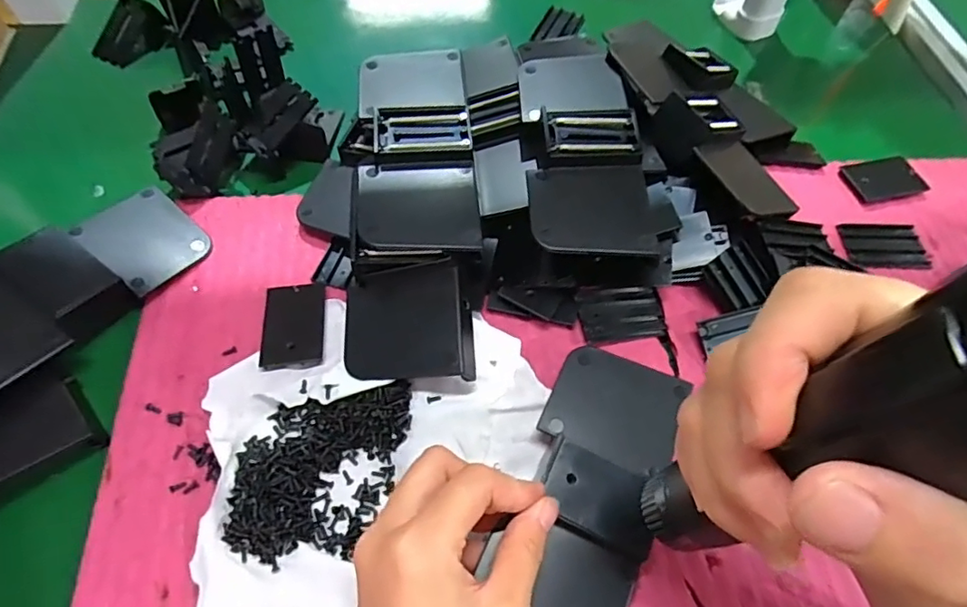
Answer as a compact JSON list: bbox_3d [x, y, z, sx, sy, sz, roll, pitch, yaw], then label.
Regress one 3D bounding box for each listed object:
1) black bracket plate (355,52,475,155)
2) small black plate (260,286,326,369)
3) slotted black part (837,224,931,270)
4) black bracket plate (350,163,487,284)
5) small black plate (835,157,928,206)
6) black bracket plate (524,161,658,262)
[{"bbox_3d":[-0.045,-0.135,0.369,0.068,0.009,0.097,-4,59,-5],"label":"black bracket plate"},{"bbox_3d":[-0.113,0.012,0.338,0.035,0.005,0.054,-5,60,-6],"label":"small black plate"},{"bbox_3d":[0.280,-0.041,0.397,0.054,0.007,0.036,6,59,1],"label":"slotted black part"},{"bbox_3d":[-0.039,-0.053,0.333,0.073,0.012,0.065,-5,70,-3],"label":"black bracket plate"},{"bbox_3d":[0.299,-0.092,0.424,0.059,0.006,0.034,-12,60,-9],"label":"small black plate"},{"bbox_3d":[0.063,-0.055,0.331,0.070,0.009,0.064,-1,59,-3],"label":"black bracket plate"}]

